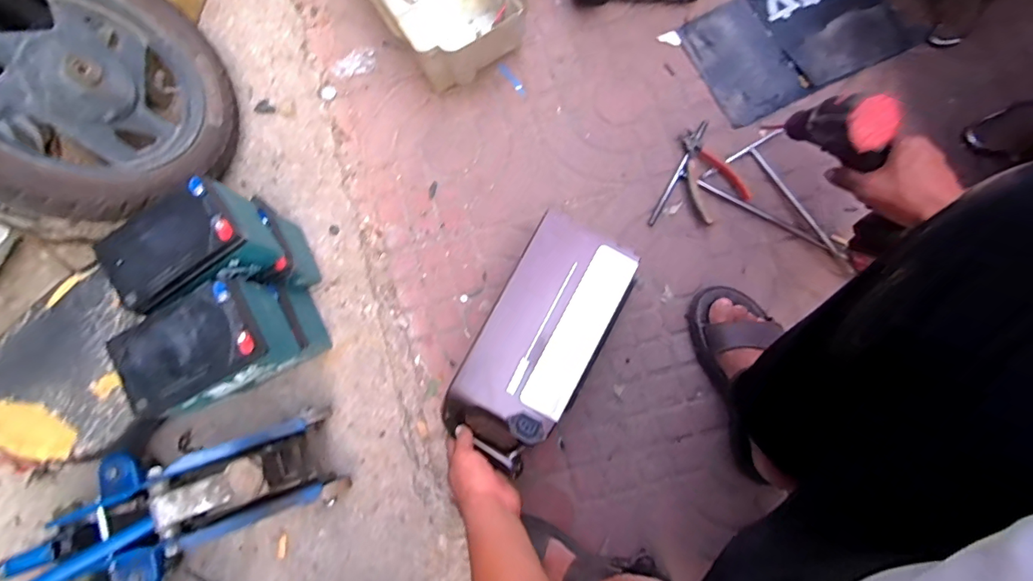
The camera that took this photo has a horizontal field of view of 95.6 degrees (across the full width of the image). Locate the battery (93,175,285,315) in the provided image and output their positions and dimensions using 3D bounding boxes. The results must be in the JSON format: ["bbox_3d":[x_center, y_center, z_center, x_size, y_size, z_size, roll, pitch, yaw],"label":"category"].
[{"bbox_3d":[-0.394,-0.046,0.570,0.153,0.089,0.109,-38,80,-1],"label":"battery"}]

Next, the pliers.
[{"bbox_3d":[0.300,-0.184,0.737,0.095,0.023,0.137,-30,81,-5],"label":"pliers"}]

